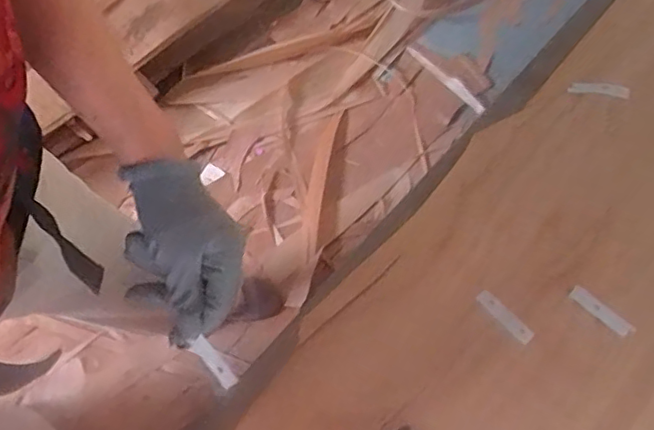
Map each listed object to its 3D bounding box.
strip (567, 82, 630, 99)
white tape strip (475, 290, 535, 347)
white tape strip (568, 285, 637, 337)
[{"bbox_3d":[0.270,-0.125,0.579,0.058,0.004,0.018,7,64,8],"label":"strip"},{"bbox_3d":[0.148,0.084,0.486,0.013,0.004,0.053,-40,68,-12],"label":"white tape strip"},{"bbox_3d":[0.233,0.082,0.494,0.061,0.004,0.014,38,75,6],"label":"white tape strip"}]

